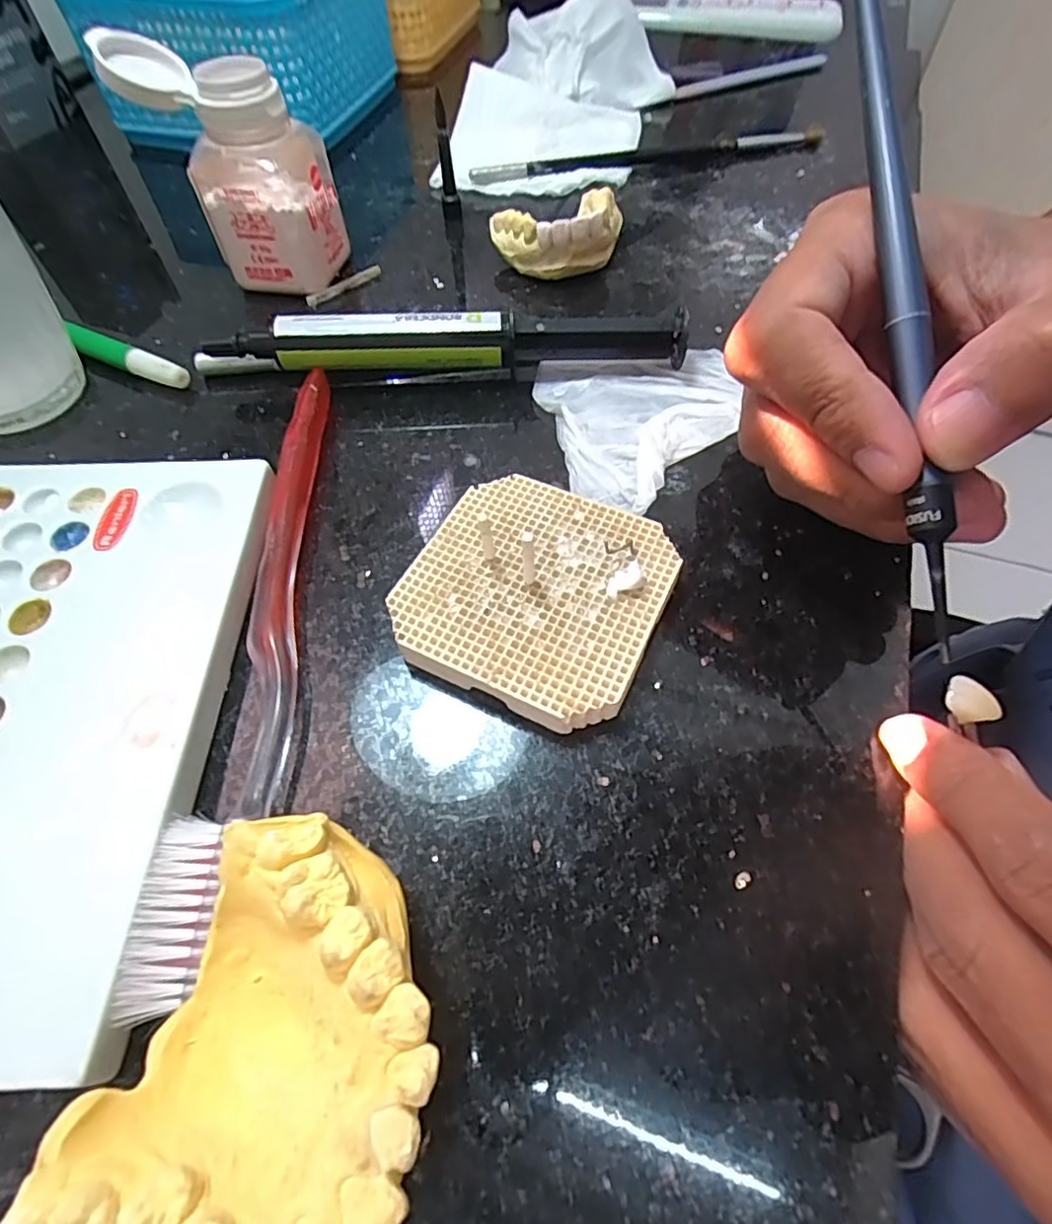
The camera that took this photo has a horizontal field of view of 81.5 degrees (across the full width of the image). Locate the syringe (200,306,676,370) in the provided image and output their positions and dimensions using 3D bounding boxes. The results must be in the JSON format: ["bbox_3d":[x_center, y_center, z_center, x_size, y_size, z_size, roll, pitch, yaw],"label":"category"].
[{"bbox_3d":[-0.026,-0.093,0.215,0.162,0.022,0.011,-2,57,0],"label":"syringe"}]

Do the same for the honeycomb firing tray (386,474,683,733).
[{"bbox_3d":[0.002,-0.005,0.166,0.064,0.011,0.066,23,60,13],"label":"honeycomb firing tray"}]

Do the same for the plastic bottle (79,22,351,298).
[{"bbox_3d":[-0.113,-0.169,0.235,0.067,0.073,0.036,14,58,10],"label":"plastic bottle"}]

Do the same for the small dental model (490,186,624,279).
[{"bbox_3d":[0.015,-0.157,0.254,0.052,0.025,0.034,-17,58,-9],"label":"small dental model"}]

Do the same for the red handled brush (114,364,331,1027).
[{"bbox_3d":[-0.067,-0.001,0.164,0.019,0.012,0.181,0,57,1],"label":"red handled brush"}]

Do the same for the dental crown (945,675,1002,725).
[{"bbox_3d":[0.091,0.018,0.125,0.008,0.004,0.010,-11,58,-7],"label":"dental crown"}]

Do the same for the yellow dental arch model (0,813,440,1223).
[{"bbox_3d":[-0.039,0.073,0.101,0.051,0.036,0.066,18,59,11],"label":"yellow dental arch model"}]

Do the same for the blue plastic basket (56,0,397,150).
[{"bbox_3d":[-0.156,-0.321,0.341,0.126,0.074,0.133,13,58,8],"label":"blue plastic basket"}]

